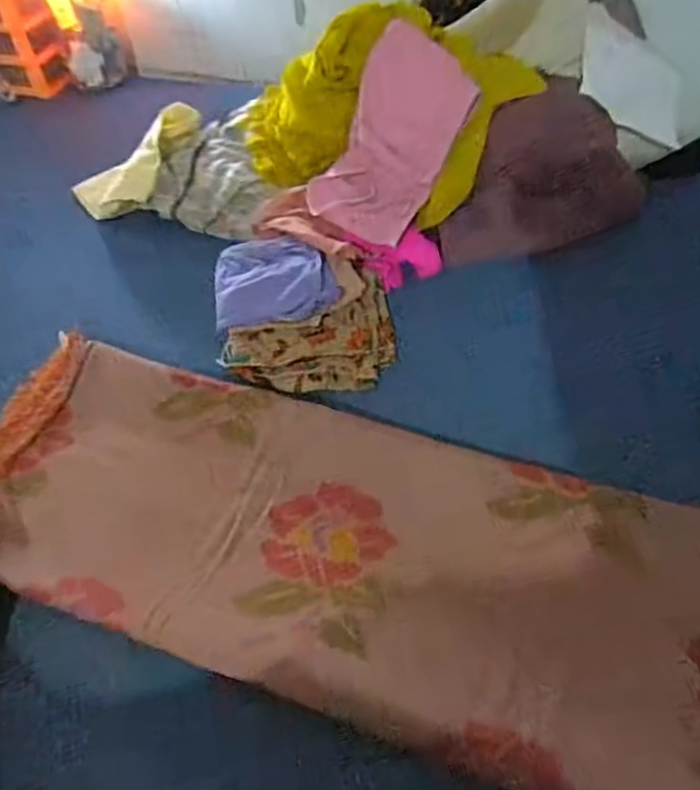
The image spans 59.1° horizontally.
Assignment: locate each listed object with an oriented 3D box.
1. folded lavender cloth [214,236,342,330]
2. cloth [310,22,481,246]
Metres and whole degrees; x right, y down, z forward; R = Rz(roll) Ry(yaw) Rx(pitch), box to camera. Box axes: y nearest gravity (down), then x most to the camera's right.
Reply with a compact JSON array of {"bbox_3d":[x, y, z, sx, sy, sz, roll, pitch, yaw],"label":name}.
[{"bbox_3d":[-0.080,-0.127,0.661,0.125,0.047,0.107,-7,53,-1],"label":"folded lavender cloth"},{"bbox_3d":[0.040,-0.273,0.656,0.124,0.045,0.206,32,105,13],"label":"cloth"}]

